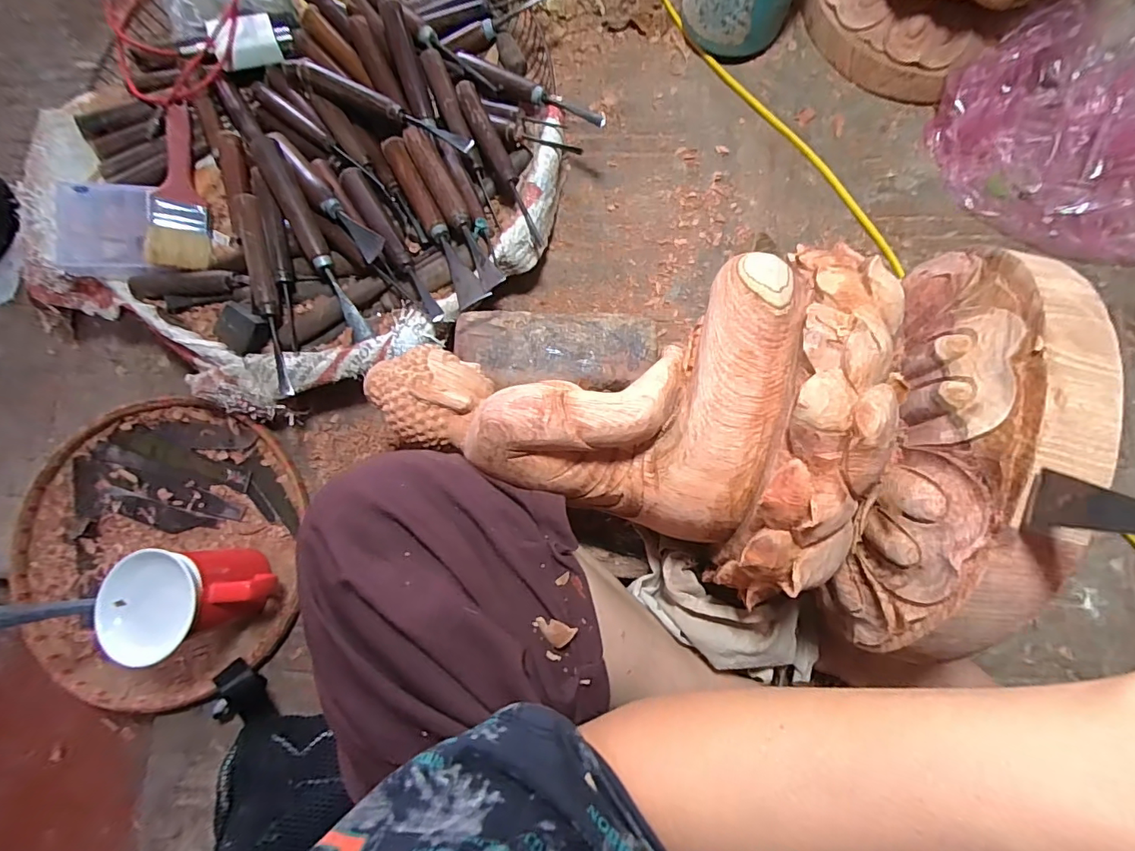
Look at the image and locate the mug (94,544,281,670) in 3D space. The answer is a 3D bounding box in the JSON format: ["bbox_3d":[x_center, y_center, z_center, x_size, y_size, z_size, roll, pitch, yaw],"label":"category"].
[{"bbox_3d":[-0.346,0.156,0.450,0.096,0.110,0.088,-9,81,2],"label":"mug"}]

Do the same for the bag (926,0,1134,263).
[{"bbox_3d":[0.491,-0.267,0.449,0.200,0.074,0.247,-33,81,-2],"label":"bag"}]

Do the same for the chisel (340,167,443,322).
[{"bbox_3d":[-0.163,-0.167,0.448,0.020,0.024,0.181,-32,81,-1],"label":"chisel"}]

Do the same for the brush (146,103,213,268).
[{"bbox_3d":[-0.378,-0.233,0.478,0.047,0.020,0.168,3,73,-39],"label":"brush"}]

